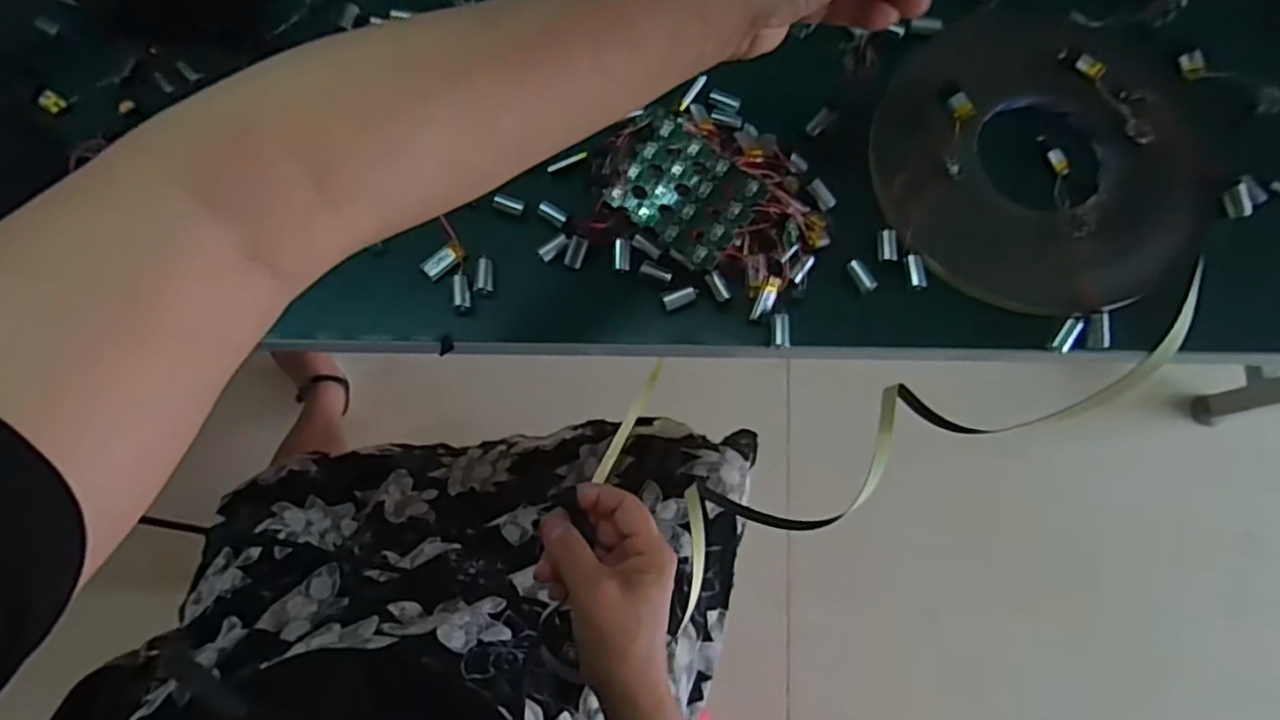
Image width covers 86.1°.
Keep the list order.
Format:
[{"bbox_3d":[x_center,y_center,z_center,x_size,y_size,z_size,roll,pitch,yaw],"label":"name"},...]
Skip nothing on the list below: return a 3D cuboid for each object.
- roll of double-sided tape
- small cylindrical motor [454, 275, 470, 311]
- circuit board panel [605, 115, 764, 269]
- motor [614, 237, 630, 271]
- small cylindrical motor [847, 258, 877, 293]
[{"bbox_3d":[0.240,-0.124,0.405,0.187,0.012,0.201,0,76,1],"label":"roll of double-sided tape"},{"bbox_3d":[-0.101,-0.039,0.391,0.007,0.007,0.021,-8,88,-1],"label":"small cylindrical motor"},{"bbox_3d":[0.026,-0.094,0.379,0.074,0.004,0.058,38,94,13],"label":"circuit board panel"},{"bbox_3d":[-0.010,-0.060,0.392,0.009,0.006,0.019,0,76,1],"label":"motor"},{"bbox_3d":[0.126,-0.048,0.390,0.009,0.007,0.020,-28,77,-6],"label":"small cylindrical motor"}]

